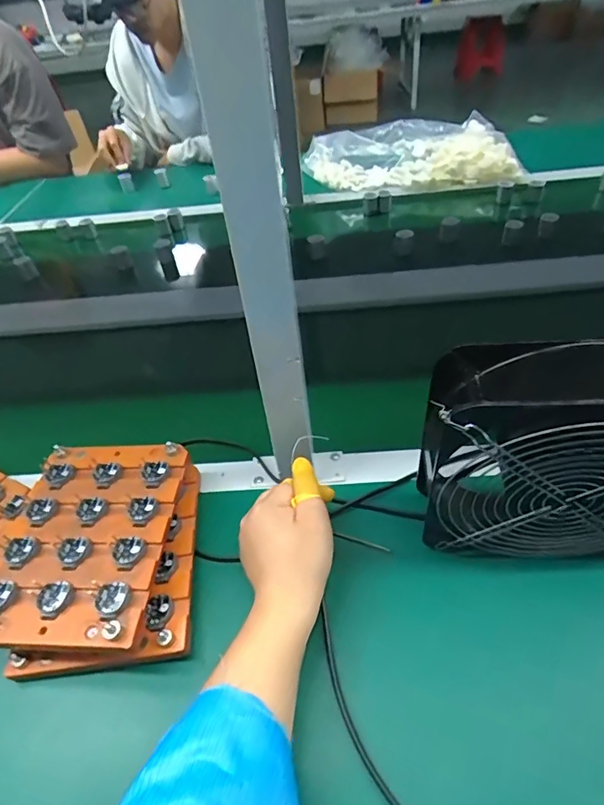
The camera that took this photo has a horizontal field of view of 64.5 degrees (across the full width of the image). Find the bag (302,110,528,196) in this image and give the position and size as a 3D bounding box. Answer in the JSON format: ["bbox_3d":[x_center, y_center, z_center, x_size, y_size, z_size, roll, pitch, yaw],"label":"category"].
[{"bbox_3d":[0.232,-0.578,1.091,0.456,0.087,0.309,0,46,7],"label":"bag"}]

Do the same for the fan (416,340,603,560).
[{"bbox_3d":[0.199,0.047,0.373,0.191,0.193,0.062,0,46,7],"label":"fan"}]

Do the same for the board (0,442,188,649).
[{"bbox_3d":[-0.195,0.117,0.429,0.154,0.020,0.190,0,46,7],"label":"board"}]

